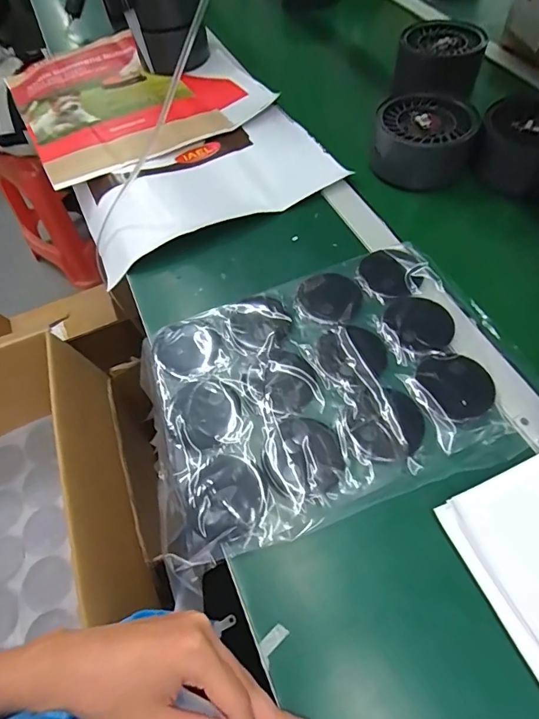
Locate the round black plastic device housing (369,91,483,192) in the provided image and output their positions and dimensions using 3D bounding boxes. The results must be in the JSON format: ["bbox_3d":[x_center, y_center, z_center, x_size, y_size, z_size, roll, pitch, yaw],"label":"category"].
[{"bbox_3d":[0.214,-0.312,0.620,0.130,0.070,0.122,8,57,8],"label":"round black plastic device housing"}]

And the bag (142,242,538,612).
[{"bbox_3d":[0.054,0.023,0.455,0.382,0.026,0.273,-20,58,-10],"label":"bag"}]

